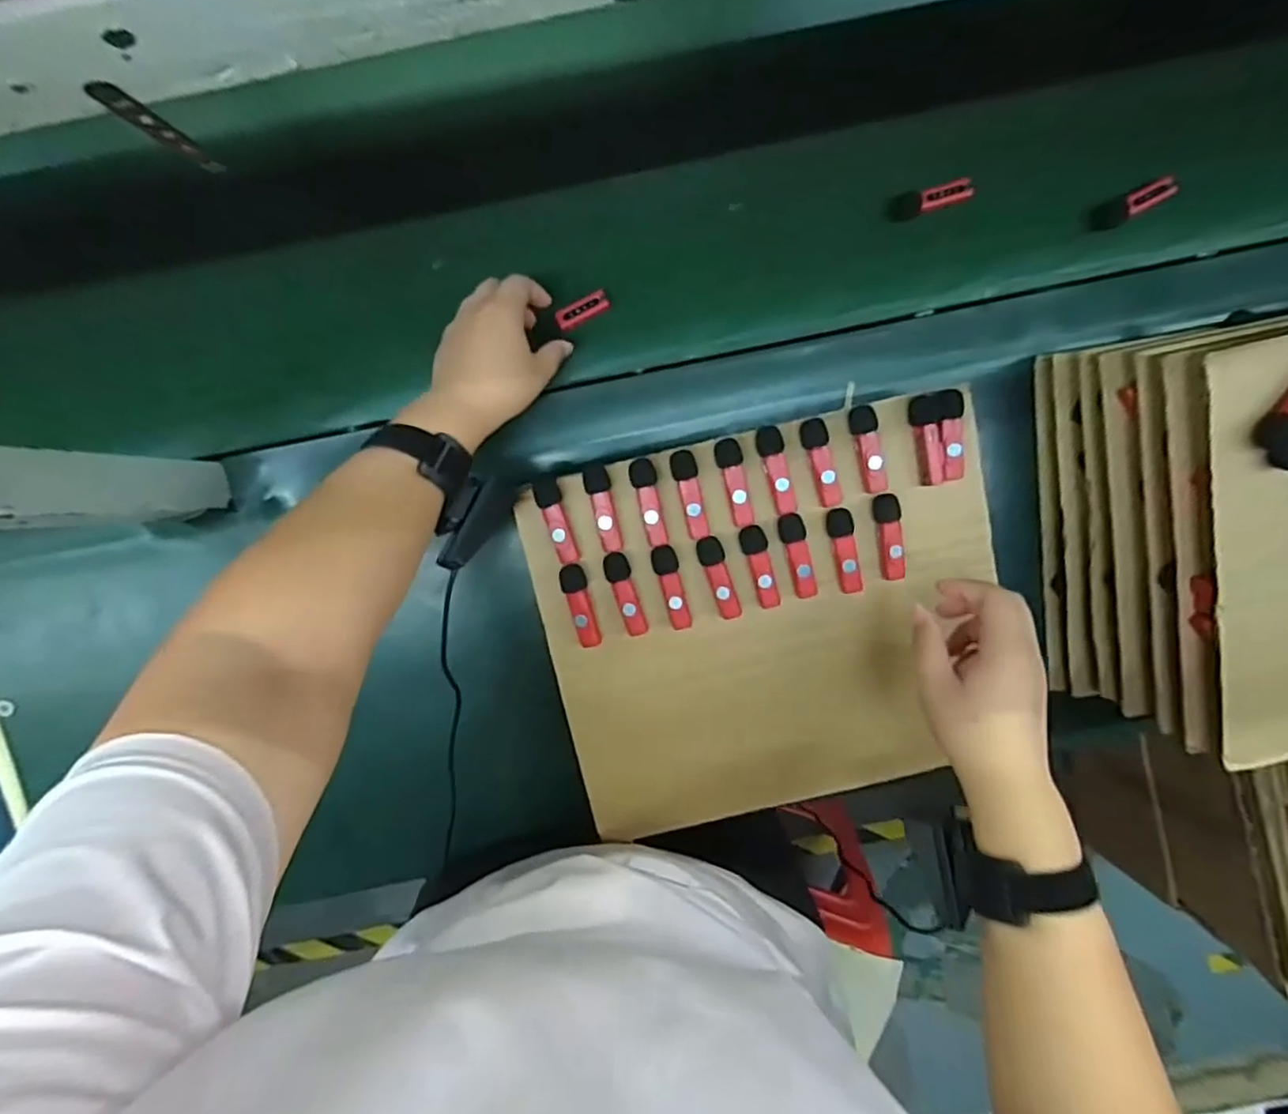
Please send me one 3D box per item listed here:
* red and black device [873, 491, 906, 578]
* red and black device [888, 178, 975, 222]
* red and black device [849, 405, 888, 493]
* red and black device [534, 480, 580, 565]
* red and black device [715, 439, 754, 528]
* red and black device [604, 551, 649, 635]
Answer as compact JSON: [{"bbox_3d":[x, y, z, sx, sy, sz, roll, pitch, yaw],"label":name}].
[{"bbox_3d":[0.185,-0.015,0.477,0.018,0.009,0.065,-8,95,0],"label":"red and black device"},{"bbox_3d":[0.233,-0.292,0.517,0.064,0.014,0.020,-17,95,1],"label":"red and black device"},{"bbox_3d":[0.167,-0.079,0.464,0.019,0.011,0.063,-16,95,1],"label":"red and black device"},{"bbox_3d":[-0.064,-0.024,0.469,0.018,0.008,0.064,-15,95,1],"label":"red and black device"},{"bbox_3d":[0.068,-0.055,0.469,0.019,0.008,0.065,-12,95,0],"label":"red and black device"},{"bbox_3d":[-0.014,0.029,0.479,0.020,0.009,0.066,-15,95,1],"label":"red and black device"}]

